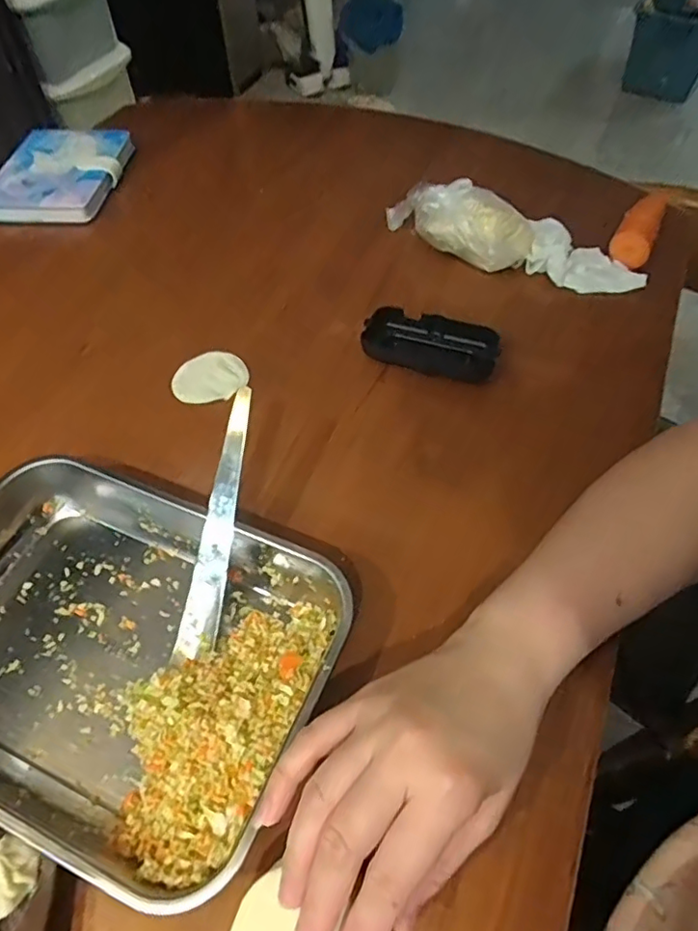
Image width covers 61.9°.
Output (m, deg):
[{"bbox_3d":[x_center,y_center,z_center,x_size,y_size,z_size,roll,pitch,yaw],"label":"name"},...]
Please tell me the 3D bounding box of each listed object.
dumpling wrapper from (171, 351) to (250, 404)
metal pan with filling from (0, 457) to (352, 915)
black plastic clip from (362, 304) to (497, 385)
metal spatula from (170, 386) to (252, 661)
[{"bbox_3d":[-0.115,-0.073,0.489,0.057,0.011,0.057,-1,54,2],"label":"dumpling wrapper"},{"bbox_3d":[-0.145,0.103,0.342,0.259,0.041,0.183,18,57,15],"label":"metal pan with filling"},{"bbox_3d":[0.069,-0.102,0.492,0.108,0.027,0.045,13,56,11],"label":"black plastic clip"},{"bbox_3d":[-0.081,0.035,0.363,0.021,0.008,0.166,9,84,9],"label":"metal spatula"}]

